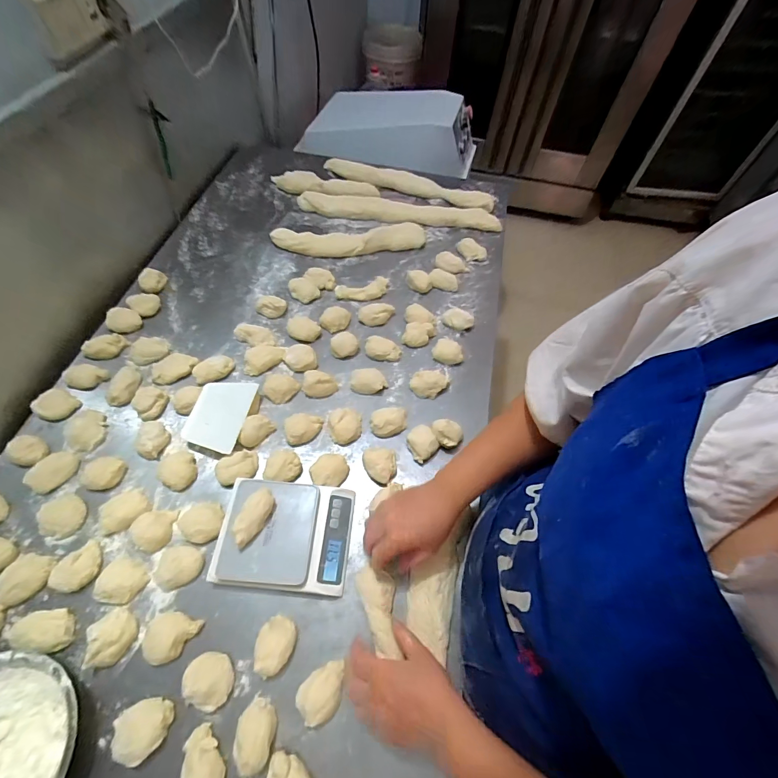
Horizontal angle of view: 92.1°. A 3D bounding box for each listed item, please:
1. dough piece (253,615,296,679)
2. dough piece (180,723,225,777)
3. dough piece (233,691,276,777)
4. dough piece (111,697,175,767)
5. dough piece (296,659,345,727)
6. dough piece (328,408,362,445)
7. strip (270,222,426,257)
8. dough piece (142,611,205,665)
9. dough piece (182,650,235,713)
[{"bbox_3d":[-0.148,0.335,0.490,0.047,0.032,0.064,11,60,4],"label":"dough piece"},{"bbox_3d":[-0.215,0.436,0.430,0.046,0.019,0.077,-18,63,-12],"label":"dough piece"},{"bbox_3d":[-0.158,0.409,0.445,0.043,0.025,0.066,7,60,2],"label":"dough piece"},{"bbox_3d":[-0.291,0.402,0.443,0.063,0.029,0.056,-20,63,-13],"label":"dough piece"},{"bbox_3d":[-0.082,0.378,0.472,0.069,0.030,0.050,-40,69,-22],"label":"dough piece"},{"bbox_3d":[-0.076,0.061,0.653,0.055,0.029,0.065,0,60,-3],"label":"dough piece"},{"bbox_3d":[-0.092,-0.353,0.889,0.362,0.038,0.082,-5,60,-5],"label":"strip"},{"bbox_3d":[-0.285,0.326,0.493,0.068,0.021,0.056,1,60,-2],"label":"dough piece"},{"bbox_3d":[-0.225,0.363,0.466,0.054,0.027,0.058,-7,61,-6],"label":"dough piece"}]

